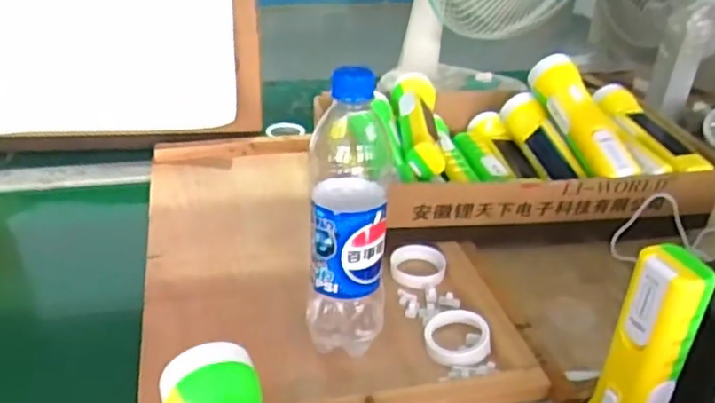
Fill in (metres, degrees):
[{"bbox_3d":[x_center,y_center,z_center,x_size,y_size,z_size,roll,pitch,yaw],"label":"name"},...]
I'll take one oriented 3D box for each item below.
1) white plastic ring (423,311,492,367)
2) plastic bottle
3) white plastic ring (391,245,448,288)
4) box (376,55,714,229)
[{"bbox_3d":[0.083,0.110,0.538,0.051,0.013,0.049,2,30,-1],"label":"white plastic ring"},{"bbox_3d":[-0.007,0.017,0.494,0.060,0.221,0.054,1,30,-2],"label":"plastic bottle"},{"bbox_3d":[0.059,0.063,0.636,0.053,0.016,0.053,2,30,-1],"label":"white plastic ring"},{"bbox_3d":[0.187,-0.078,0.754,0.354,0.119,0.269,-3,31,-10],"label":"box"}]

